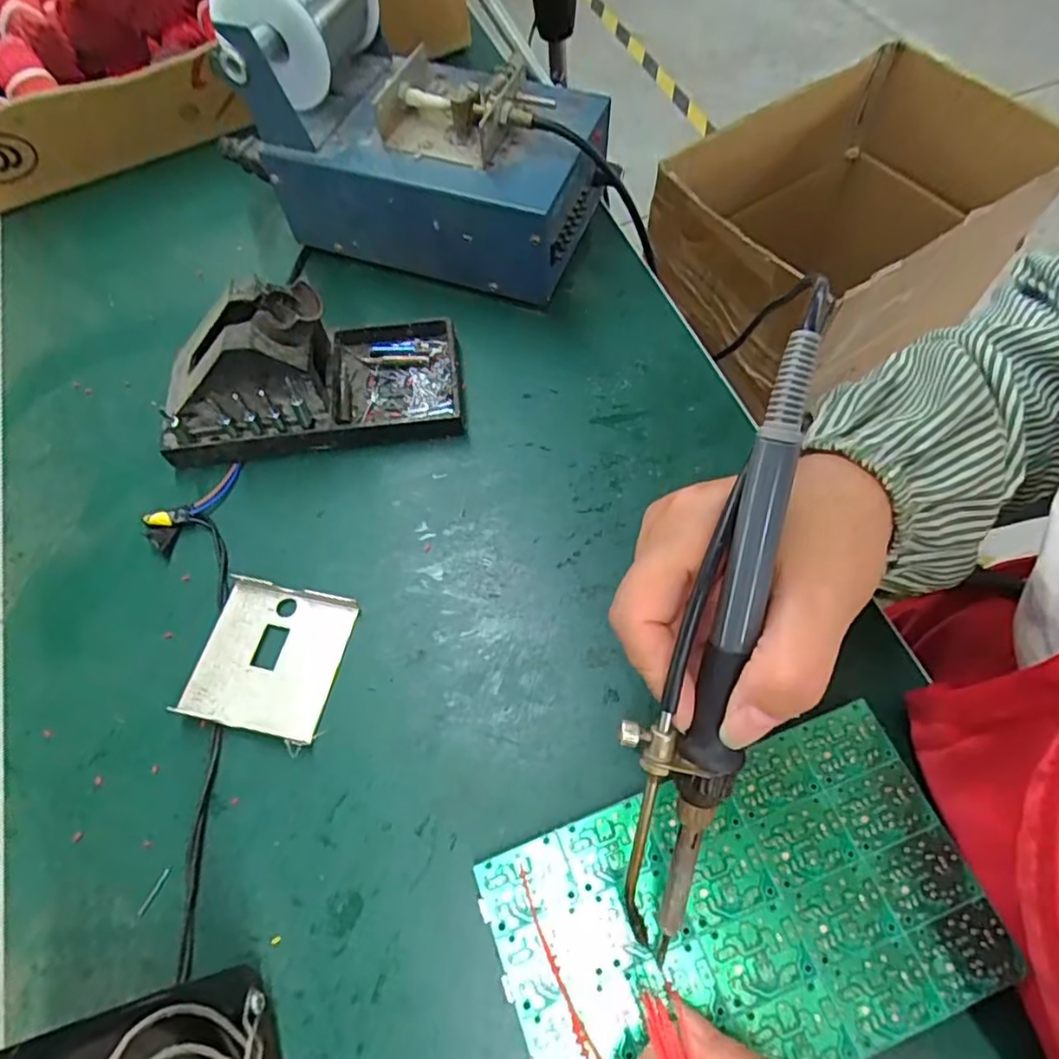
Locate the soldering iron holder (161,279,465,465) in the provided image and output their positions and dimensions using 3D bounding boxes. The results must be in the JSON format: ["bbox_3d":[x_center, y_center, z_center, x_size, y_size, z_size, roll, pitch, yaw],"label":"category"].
[{"bbox_3d":[-0.122,-0.094,0.347,0.157,0.073,0.076,-10,62,-2],"label":"soldering iron holder"}]

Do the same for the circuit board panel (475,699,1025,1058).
[{"bbox_3d":[0.077,0.143,0.238,0.173,0.004,0.102,-18,62,-6],"label":"circuit board panel"}]

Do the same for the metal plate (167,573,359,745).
[{"bbox_3d":[-0.123,0.059,0.301,0.065,0.009,0.069,9,63,8],"label":"metal plate"}]

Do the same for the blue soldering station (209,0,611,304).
[{"bbox_3d":[-0.055,-0.244,0.383,0.188,0.129,0.117,18,65,13],"label":"blue soldering station"}]

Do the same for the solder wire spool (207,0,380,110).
[{"bbox_3d":[-0.130,-0.300,0.365,0.059,0.060,0.078,11,63,9],"label":"solder wire spool"}]

